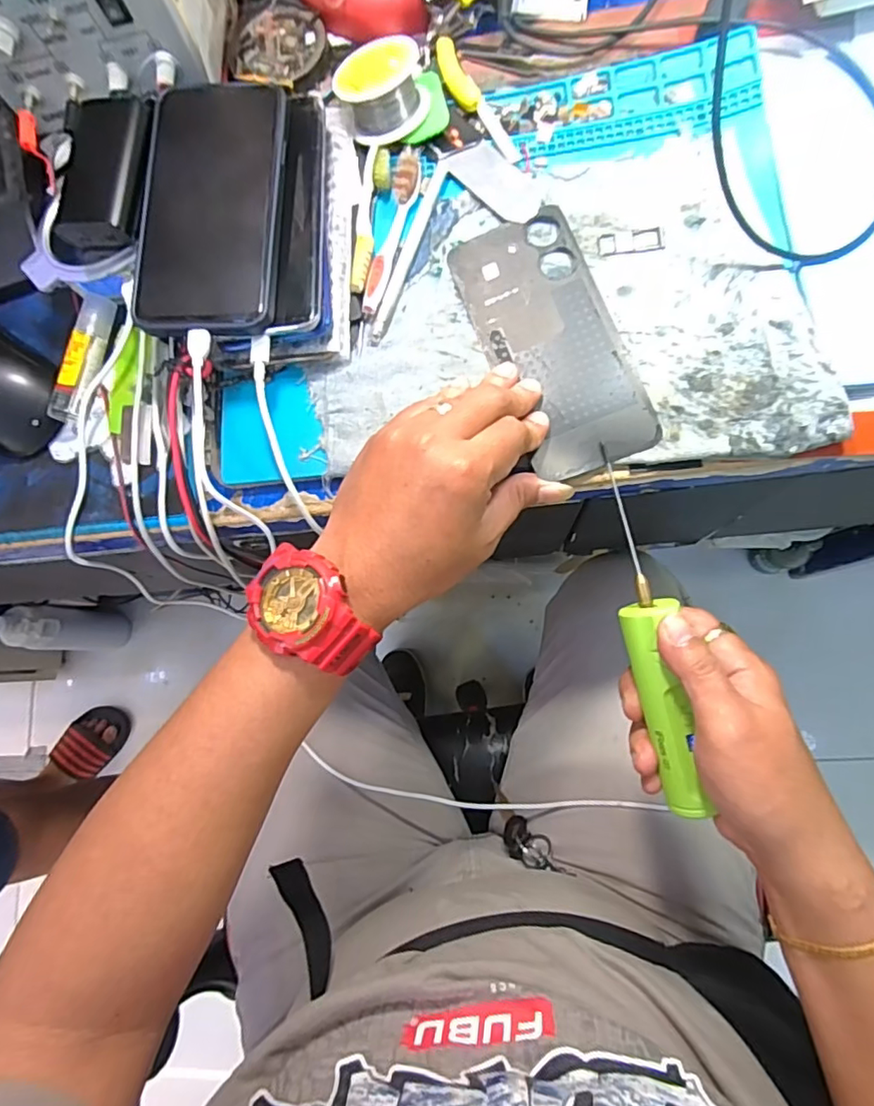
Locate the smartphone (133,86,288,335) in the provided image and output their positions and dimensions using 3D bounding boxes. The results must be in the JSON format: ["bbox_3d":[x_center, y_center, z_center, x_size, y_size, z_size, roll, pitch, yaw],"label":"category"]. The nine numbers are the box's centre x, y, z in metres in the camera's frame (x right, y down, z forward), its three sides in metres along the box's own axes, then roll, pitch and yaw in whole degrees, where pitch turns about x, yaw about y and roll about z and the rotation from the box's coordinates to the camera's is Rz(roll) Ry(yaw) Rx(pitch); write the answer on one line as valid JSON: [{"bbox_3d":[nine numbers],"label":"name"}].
[{"bbox_3d":[-0.133,-0.202,0.325,0.082,0.009,0.153,1,83,4],"label":"smartphone"}]

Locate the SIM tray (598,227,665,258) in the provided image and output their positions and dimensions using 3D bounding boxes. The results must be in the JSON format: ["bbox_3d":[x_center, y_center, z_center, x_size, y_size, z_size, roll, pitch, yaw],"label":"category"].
[{"bbox_3d":[0.116,-0.185,0.330,0.039,0.004,0.015,-5,79,7],"label":"SIM tray"}]

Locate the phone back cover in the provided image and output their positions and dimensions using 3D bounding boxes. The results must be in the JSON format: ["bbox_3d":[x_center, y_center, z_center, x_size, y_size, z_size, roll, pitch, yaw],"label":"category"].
[{"bbox_3d":[0.069,-0.128,0.333,0.077,0.005,0.164,-27,78,6],"label":"phone back cover"}]

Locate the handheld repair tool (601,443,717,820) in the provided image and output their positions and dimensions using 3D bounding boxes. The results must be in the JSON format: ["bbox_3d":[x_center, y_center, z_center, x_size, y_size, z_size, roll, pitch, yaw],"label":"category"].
[{"bbox_3d":[0.121,0.047,0.314,0.027,0.026,0.206,-13,87,7],"label":"handheld repair tool"}]

